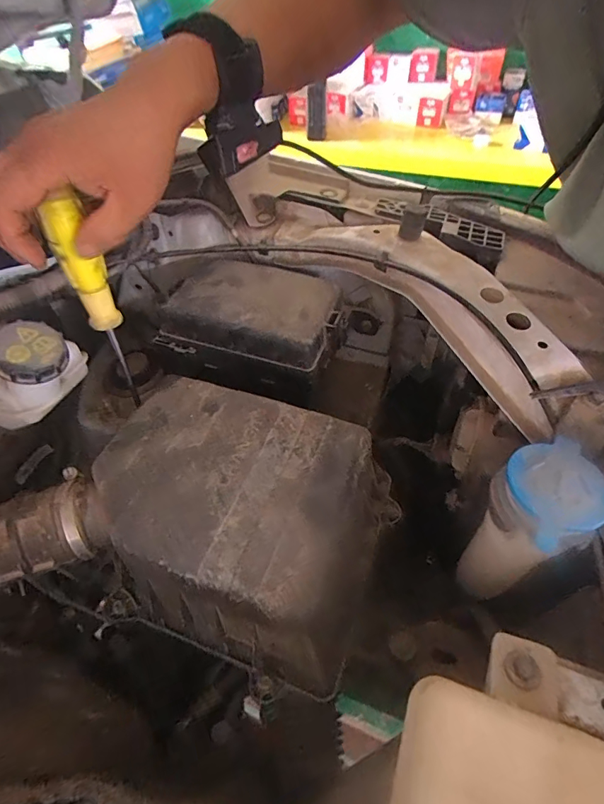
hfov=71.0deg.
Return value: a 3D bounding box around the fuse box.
[{"bbox_3d":[-0.045,-0.089,0.469,0.169,0.065,0.143,20,51,18],"label":"fuse box"}]

